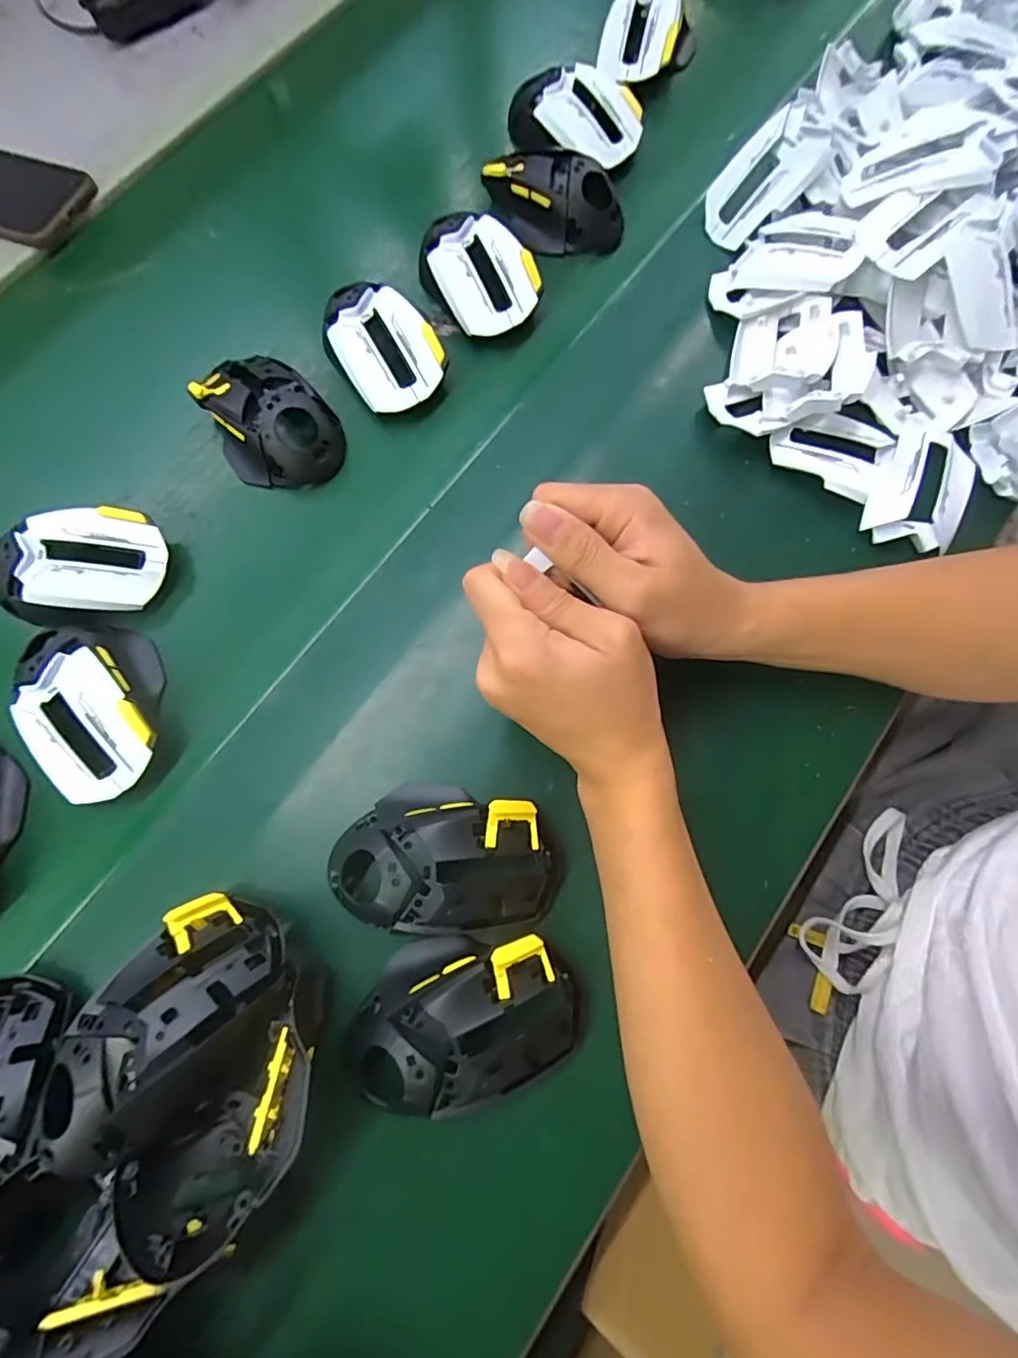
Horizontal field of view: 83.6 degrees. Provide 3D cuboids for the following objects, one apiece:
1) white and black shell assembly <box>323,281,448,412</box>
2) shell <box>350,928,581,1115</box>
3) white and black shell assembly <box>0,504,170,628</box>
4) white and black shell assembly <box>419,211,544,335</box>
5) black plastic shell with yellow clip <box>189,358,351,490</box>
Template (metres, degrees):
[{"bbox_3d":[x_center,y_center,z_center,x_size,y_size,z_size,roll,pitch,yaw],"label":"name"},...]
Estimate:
[{"bbox_3d":[-0.087,-0.226,0.394,0.061,0.034,0.092,-41,76,-11],"label":"white and black shell assembly"},{"bbox_3d":[-0.025,0.164,0.274,0.111,0.030,0.068,-14,73,-3],"label":"shell"},{"bbox_3d":[-0.266,-0.067,0.354,0.099,0.036,0.065,-11,73,-2],"label":"white and black shell assembly"},{"bbox_3d":[-0.025,-0.290,0.410,0.067,0.037,0.100,-34,75,-9],"label":"white and black shell assembly"},{"bbox_3d":[-0.163,-0.179,0.385,0.075,0.035,0.108,-29,74,-7],"label":"black plastic shell with yellow clip"}]

